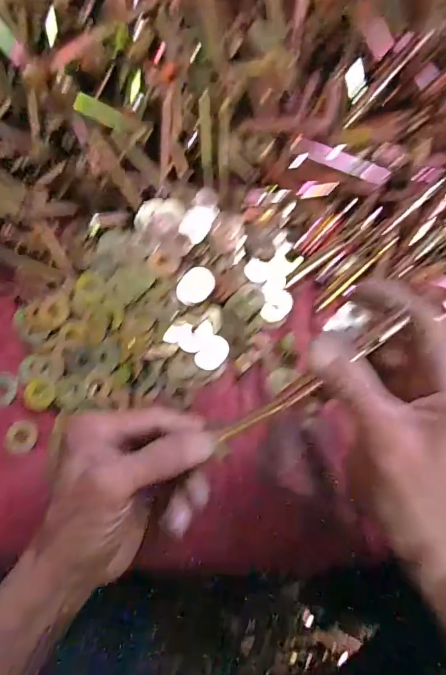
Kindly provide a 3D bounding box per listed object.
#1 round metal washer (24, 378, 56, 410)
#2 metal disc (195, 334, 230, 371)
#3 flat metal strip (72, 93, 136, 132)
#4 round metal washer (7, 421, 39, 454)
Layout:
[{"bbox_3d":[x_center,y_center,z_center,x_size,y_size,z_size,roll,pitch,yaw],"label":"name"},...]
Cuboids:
[{"bbox_3d":[-0.146,0.045,0.329,0.023,0.004,0.023,0,75,-2],"label":"round metal washer"},{"bbox_3d":[-0.008,0.013,0.343,0.023,0.004,0.031,32,88,-8],"label":"metal disc"},{"bbox_3d":[-0.093,-0.178,0.331,0.047,0.004,0.016,18,78,-20],"label":"flat metal strip"},{"bbox_3d":[-0.157,0.078,0.324,0.022,0.007,0.024,0,75,-2],"label":"round metal washer"}]

